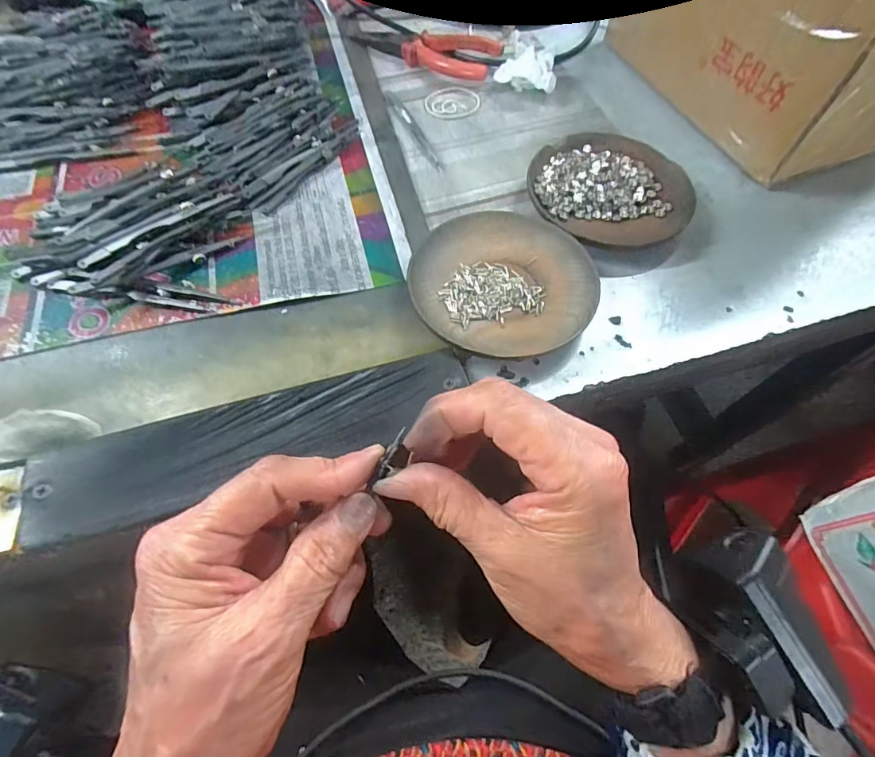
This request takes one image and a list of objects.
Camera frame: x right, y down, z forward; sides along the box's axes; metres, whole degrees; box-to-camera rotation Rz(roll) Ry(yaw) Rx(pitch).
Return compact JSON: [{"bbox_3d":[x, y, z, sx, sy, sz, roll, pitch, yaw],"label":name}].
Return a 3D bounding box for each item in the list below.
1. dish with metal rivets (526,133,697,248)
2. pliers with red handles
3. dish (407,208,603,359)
[{"bbox_3d":[0.124,-0.142,0.337,0.111,0.021,0.108,1,62,-1],"label":"dish with metal rivets"},{"bbox_3d":[-0.015,-0.305,0.424,0.140,0.016,0.044,15,63,6],"label":"pliers with red handles"},{"bbox_3d":[0.041,-0.063,0.295,0.112,0.015,0.111,1,62,-1],"label":"dish"}]

